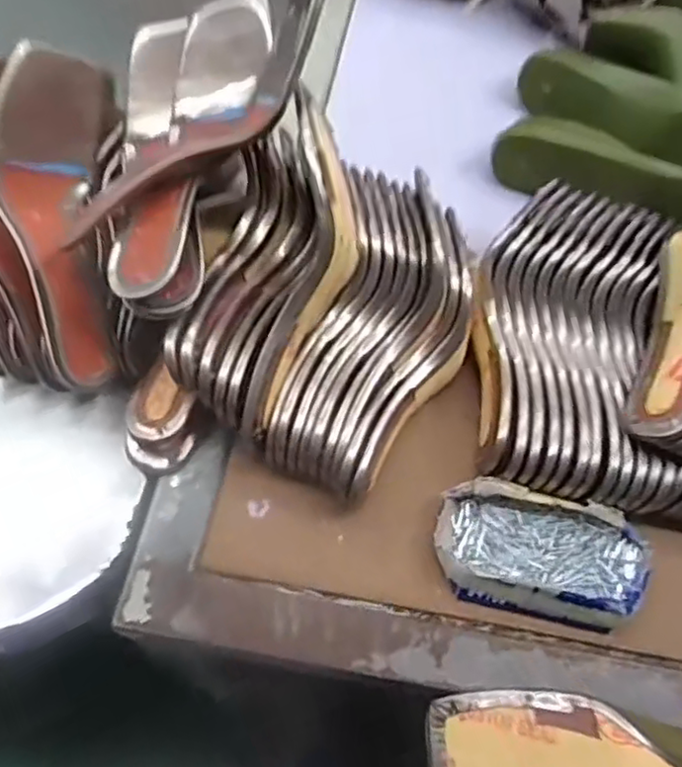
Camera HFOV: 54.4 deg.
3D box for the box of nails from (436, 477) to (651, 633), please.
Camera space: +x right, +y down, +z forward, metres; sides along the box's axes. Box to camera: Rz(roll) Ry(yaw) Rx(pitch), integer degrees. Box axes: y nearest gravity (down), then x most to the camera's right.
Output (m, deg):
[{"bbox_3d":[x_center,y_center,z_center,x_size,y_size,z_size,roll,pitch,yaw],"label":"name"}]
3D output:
[{"bbox_3d":[0.129,0.110,0.426,0.133,0.026,0.074,14,62,4],"label":"box of nails"}]

